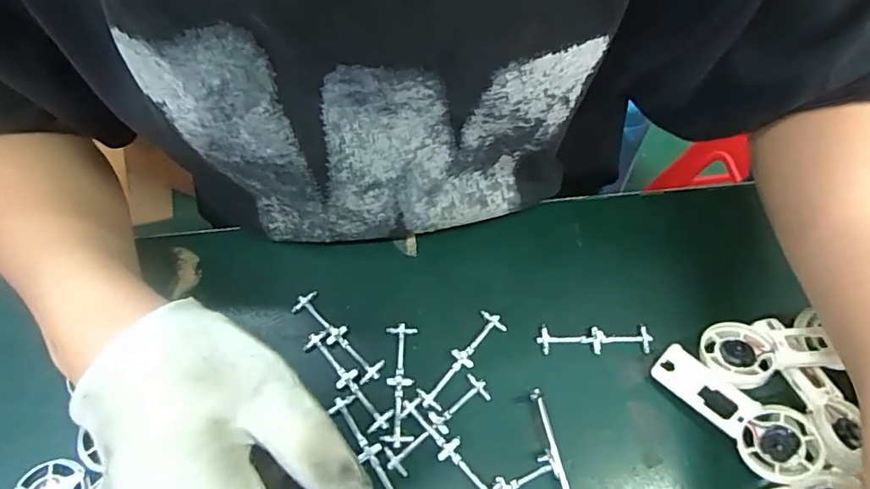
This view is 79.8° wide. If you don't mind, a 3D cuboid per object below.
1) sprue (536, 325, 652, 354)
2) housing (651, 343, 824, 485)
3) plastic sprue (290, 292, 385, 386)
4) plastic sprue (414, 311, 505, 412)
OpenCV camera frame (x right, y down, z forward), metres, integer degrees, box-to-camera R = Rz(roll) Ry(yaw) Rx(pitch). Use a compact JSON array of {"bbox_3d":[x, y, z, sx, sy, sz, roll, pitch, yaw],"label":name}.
[{"bbox_3d":[0.101,0.059,0.327,0.071,0.004,0.017,0,65,-2],"label":"sprue"},{"bbox_3d":[0.170,0.095,0.298,0.091,0.024,0.033,39,70,15],"label":"housing"},{"bbox_3d":[-0.061,0.056,0.323,0.071,0.004,0.018,42,71,16],"label":"plastic sprue"},{"bbox_3d":[0.016,0.070,0.319,0.017,0.004,0.071,39,70,15],"label":"plastic sprue"}]

